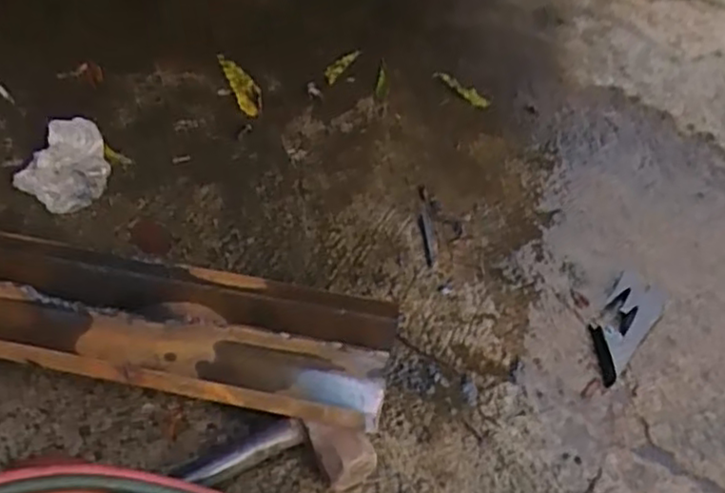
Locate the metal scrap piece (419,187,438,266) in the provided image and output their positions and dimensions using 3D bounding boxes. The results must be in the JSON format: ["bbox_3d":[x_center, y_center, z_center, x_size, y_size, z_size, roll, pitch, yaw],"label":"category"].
[{"bbox_3d":[0.096,-0.032,1.023,0.021,0.007,0.152,-3,51,-5],"label":"metal scrap piece"}]

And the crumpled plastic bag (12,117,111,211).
[{"bbox_3d":[-0.437,-0.117,0.998,0.131,0.088,0.095,-17,55,-17],"label":"crumpled plastic bag"}]

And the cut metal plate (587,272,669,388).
[{"bbox_3d":[0.346,0.104,0.918,0.067,0.014,0.173,30,56,20],"label":"cut metal plate"}]

